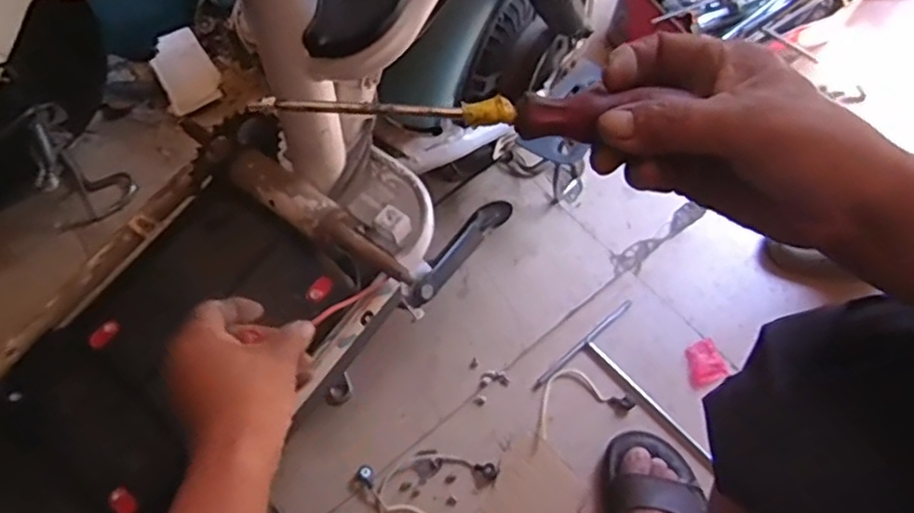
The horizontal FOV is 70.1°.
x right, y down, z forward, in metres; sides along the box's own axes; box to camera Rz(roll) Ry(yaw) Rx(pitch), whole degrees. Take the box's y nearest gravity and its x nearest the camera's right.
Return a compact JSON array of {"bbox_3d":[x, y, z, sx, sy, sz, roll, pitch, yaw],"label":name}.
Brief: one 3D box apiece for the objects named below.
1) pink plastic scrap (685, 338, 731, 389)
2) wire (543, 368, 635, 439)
[{"bbox_3d":[0.334,0.147,0.881,0.062,0.010,0.056,-24,64,-12],"label":"pink plastic scrap"},{"bbox_3d":[0.161,0.181,0.855,0.125,0.009,0.076,-16,63,-8],"label":"wire"}]

